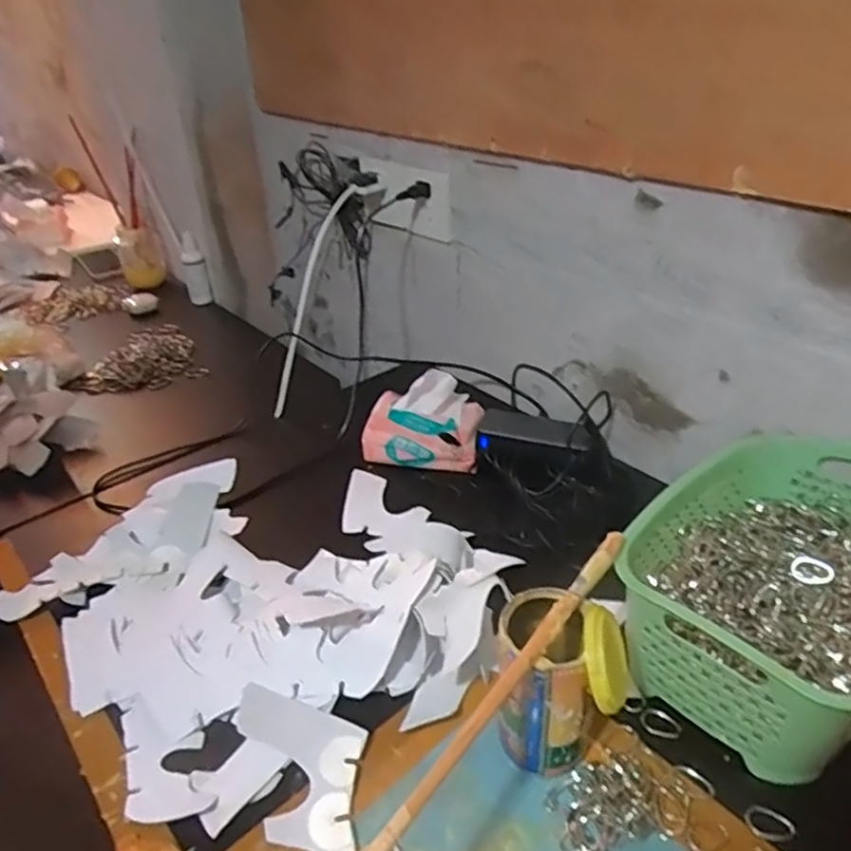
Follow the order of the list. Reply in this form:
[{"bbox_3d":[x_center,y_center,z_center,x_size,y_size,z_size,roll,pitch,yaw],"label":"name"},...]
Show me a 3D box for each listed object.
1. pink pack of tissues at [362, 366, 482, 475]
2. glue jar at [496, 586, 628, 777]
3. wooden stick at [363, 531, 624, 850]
[{"bbox_3d":[0.000,-0.012,0.812,0.133,0.069,0.121,5,34,12],"label":"pink pack of tissues"},{"bbox_3d":[0.087,0.176,0.461,0.082,0.127,0.071,1,34,6],"label":"glue jar"},{"bbox_3d":[0.059,0.145,0.407,0.013,0.011,0.274,21,40,32],"label":"wooden stick"}]

